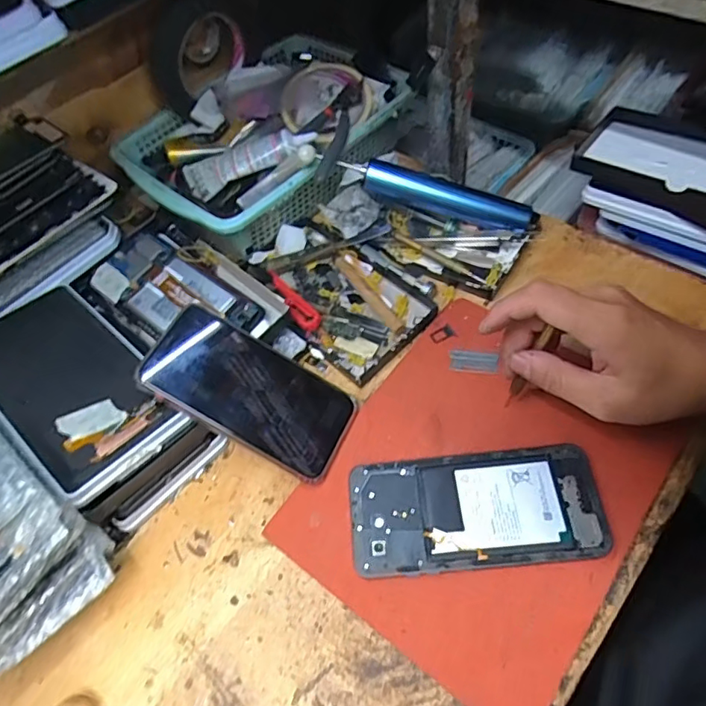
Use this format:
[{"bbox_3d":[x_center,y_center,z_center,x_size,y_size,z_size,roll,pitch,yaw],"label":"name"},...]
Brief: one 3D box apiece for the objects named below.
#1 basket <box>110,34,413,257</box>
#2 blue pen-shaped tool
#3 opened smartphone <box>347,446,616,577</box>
[{"bbox_3d":[-0.084,-0.217,0.558,0.267,0.063,0.194,-40,62,-18],"label":"basket"},{"bbox_3d":[0.081,-0.145,0.499,0.180,0.027,0.027,16,61,-1],"label":"blue pen-shaped tool"},{"bbox_3d":[0.081,0.104,0.365,0.163,0.013,0.077,-6,57,3],"label":"opened smartphone"}]

